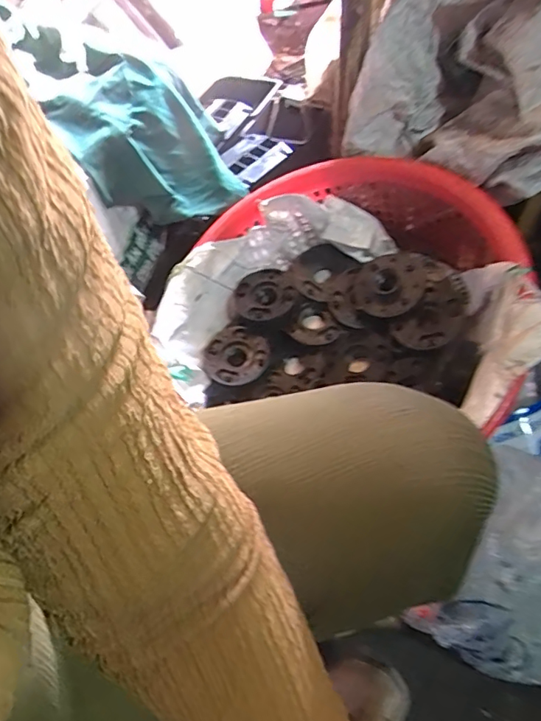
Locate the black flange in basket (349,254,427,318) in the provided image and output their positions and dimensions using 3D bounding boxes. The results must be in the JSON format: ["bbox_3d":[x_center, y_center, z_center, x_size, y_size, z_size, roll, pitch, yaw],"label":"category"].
[{"bbox_3d":[0.173,-0.115,0.745,0.101,0.044,0.101,-2,59,3],"label":"black flange in basket"}]

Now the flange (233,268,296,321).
[{"bbox_3d":[-0.010,-0.104,0.796,0.097,0.030,0.089,-2,59,3],"label":"flange"}]

